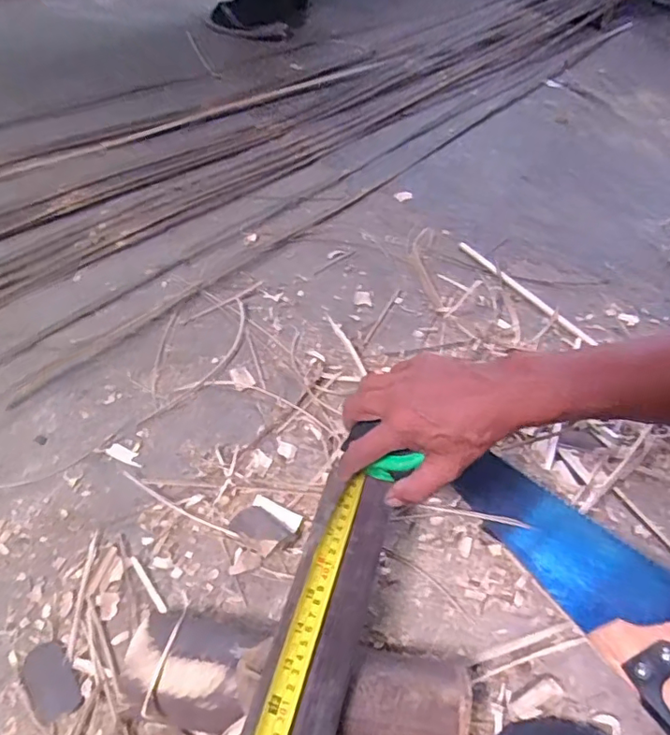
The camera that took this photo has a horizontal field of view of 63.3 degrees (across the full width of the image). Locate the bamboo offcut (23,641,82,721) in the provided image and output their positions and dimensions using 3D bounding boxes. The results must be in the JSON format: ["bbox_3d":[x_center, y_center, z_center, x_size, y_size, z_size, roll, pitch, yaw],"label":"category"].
[{"bbox_3d":[-0.248,0.273,0.474,0.035,0.004,0.065,-33,61,-27],"label":"bamboo offcut"}]

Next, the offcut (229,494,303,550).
[{"bbox_3d":[-0.069,0.157,0.560,0.065,0.033,0.054,16,52,7],"label":"offcut"}]

